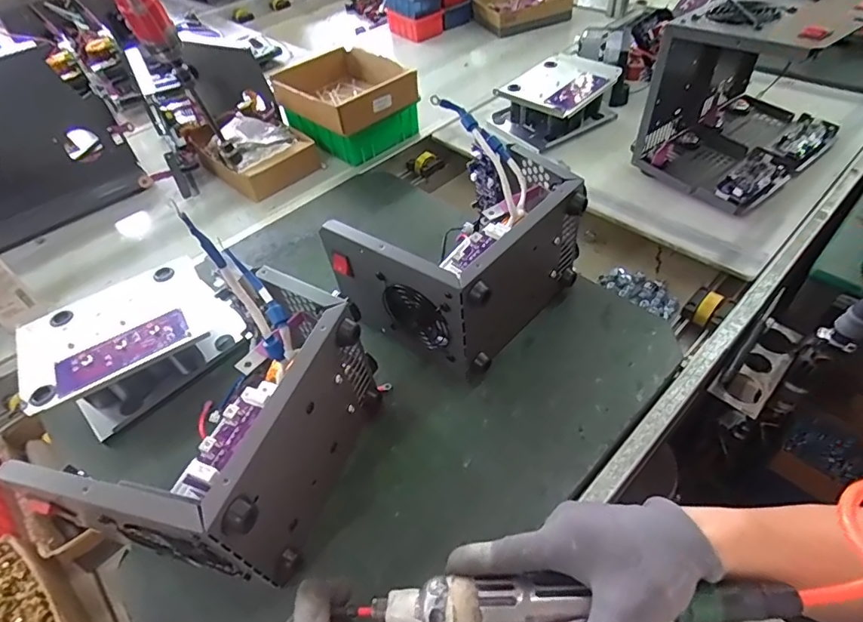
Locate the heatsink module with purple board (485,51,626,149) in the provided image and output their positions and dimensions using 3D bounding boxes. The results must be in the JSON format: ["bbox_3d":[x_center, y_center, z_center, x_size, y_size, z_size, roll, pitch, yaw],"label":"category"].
[{"bbox_3d":[0.229,-0.385,0.897,0.218,0.079,0.161,-30,52,-20],"label":"heatsink module with purple board"}]

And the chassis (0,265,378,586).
[{"bbox_3d":[-0.173,0.099,0.448,0.178,0.152,0.234,13,51,17],"label":"chassis"}]

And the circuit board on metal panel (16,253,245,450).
[{"bbox_3d":[-0.351,0.034,0.581,0.220,0.070,0.164,-34,54,-23],"label":"circuit board on metal panel"}]

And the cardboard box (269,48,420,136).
[{"bbox_3d":[-0.160,-0.392,0.862,0.177,0.052,0.217,-35,54,-23],"label":"cardboard box"}]

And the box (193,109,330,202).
[{"bbox_3d":[-0.314,-0.293,0.873,0.204,0.075,0.153,34,59,30],"label":"box"}]

